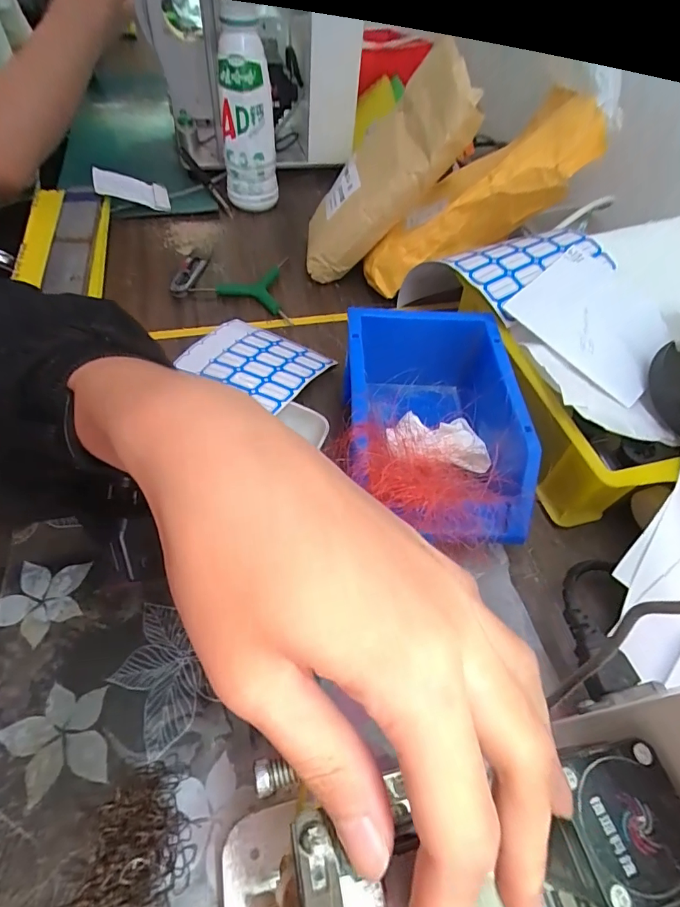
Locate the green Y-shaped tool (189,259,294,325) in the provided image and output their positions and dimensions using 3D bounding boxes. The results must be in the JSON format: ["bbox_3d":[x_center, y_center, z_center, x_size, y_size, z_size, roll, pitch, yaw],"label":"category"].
[{"bbox_3d":[-0.090,-0.191,0.492,0.110,0.009,0.095,17,55,7],"label":"green Y-shaped tool"}]

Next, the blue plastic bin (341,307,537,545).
[{"bbox_3d":[0.063,-0.020,0.338,0.129,0.081,0.185,2,54,-4],"label":"blue plastic bin"}]

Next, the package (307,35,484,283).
[{"bbox_3d":[0.048,-0.284,0.456,0.070,0.216,0.104,31,50,-26],"label":"package"}]

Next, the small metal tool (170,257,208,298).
[{"bbox_3d":[-0.169,-0.195,0.493,0.026,0.016,0.072,10,54,2],"label":"small metal tool"}]

